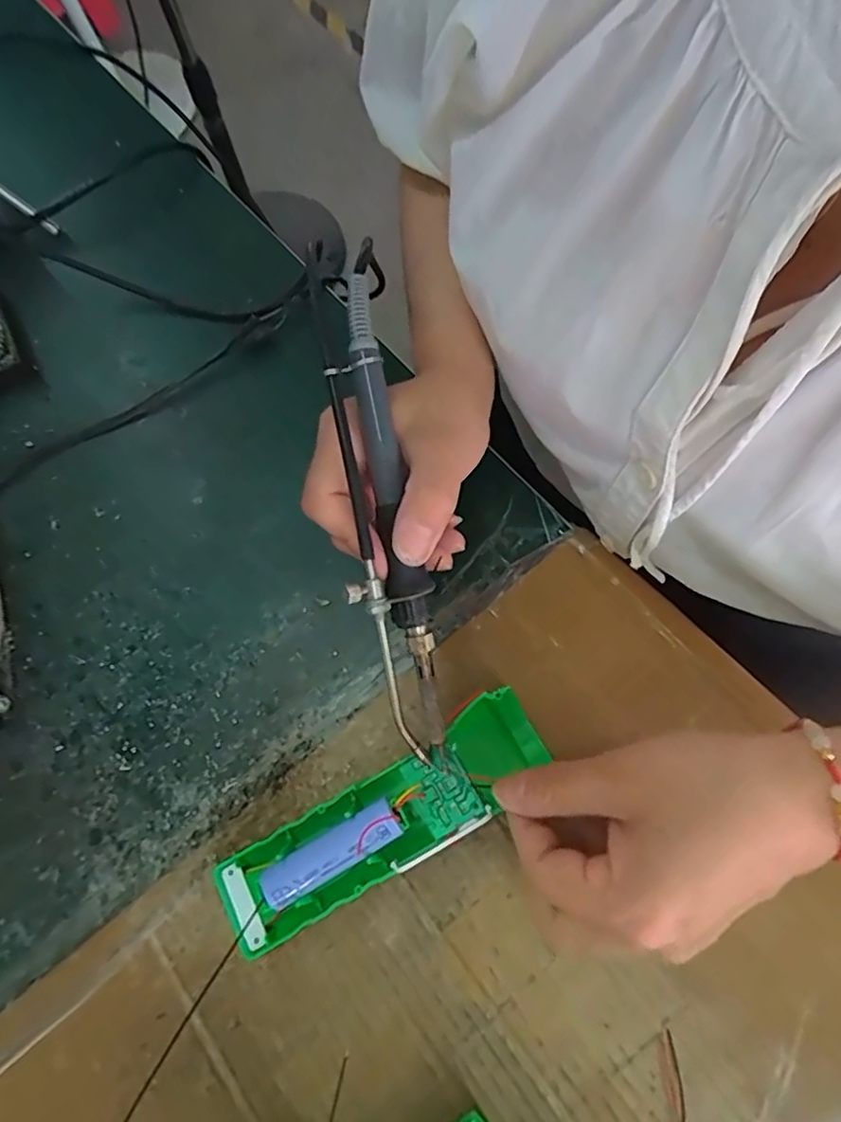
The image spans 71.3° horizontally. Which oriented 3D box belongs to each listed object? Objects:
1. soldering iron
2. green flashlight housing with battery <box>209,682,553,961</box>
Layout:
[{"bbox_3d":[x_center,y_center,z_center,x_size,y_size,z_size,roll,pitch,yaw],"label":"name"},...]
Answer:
[{"bbox_3d":[-0.018,-0.023,0.242,0.029,0.017,0.208,-10,93,-1],"label":"soldering iron"},{"bbox_3d":[-0.017,0.116,0.263,0.159,0.032,0.045,-31,70,-5],"label":"green flashlight housing with battery"}]

